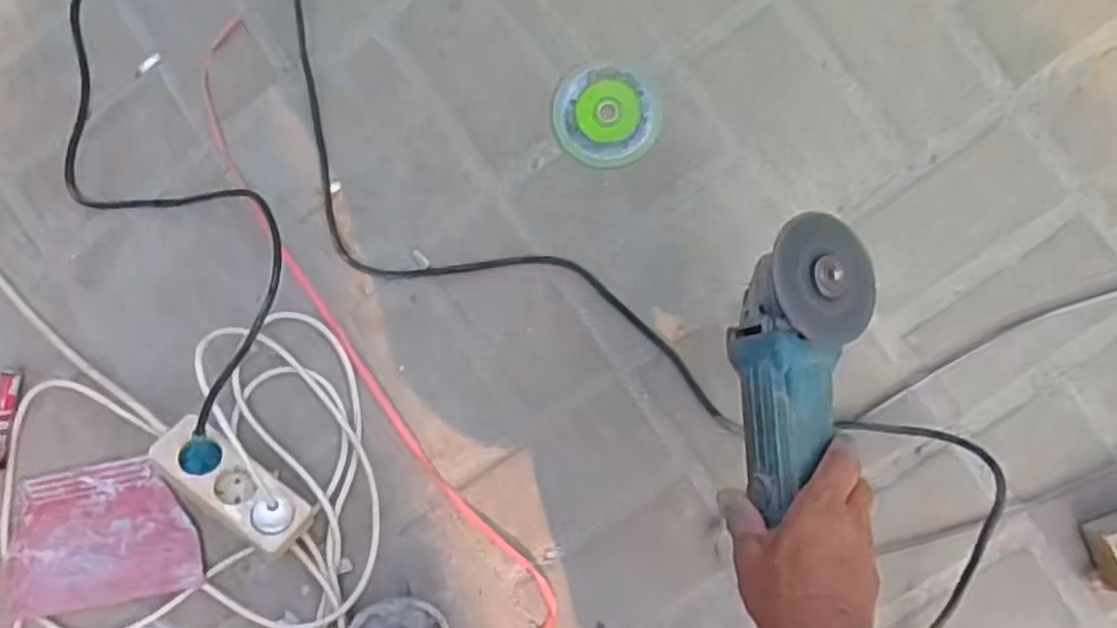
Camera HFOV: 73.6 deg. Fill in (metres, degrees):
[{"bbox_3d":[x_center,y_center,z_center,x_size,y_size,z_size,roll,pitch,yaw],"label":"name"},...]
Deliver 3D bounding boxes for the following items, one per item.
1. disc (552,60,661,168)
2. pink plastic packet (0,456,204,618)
[{"bbox_3d":[0.045,-0.192,0.714,0.100,0.011,0.099,0,89,6],"label":"disc"},{"bbox_3d":[-0.476,0.228,0.767,0.216,0.006,0.139,-11,88,6],"label":"pink plastic packet"}]

